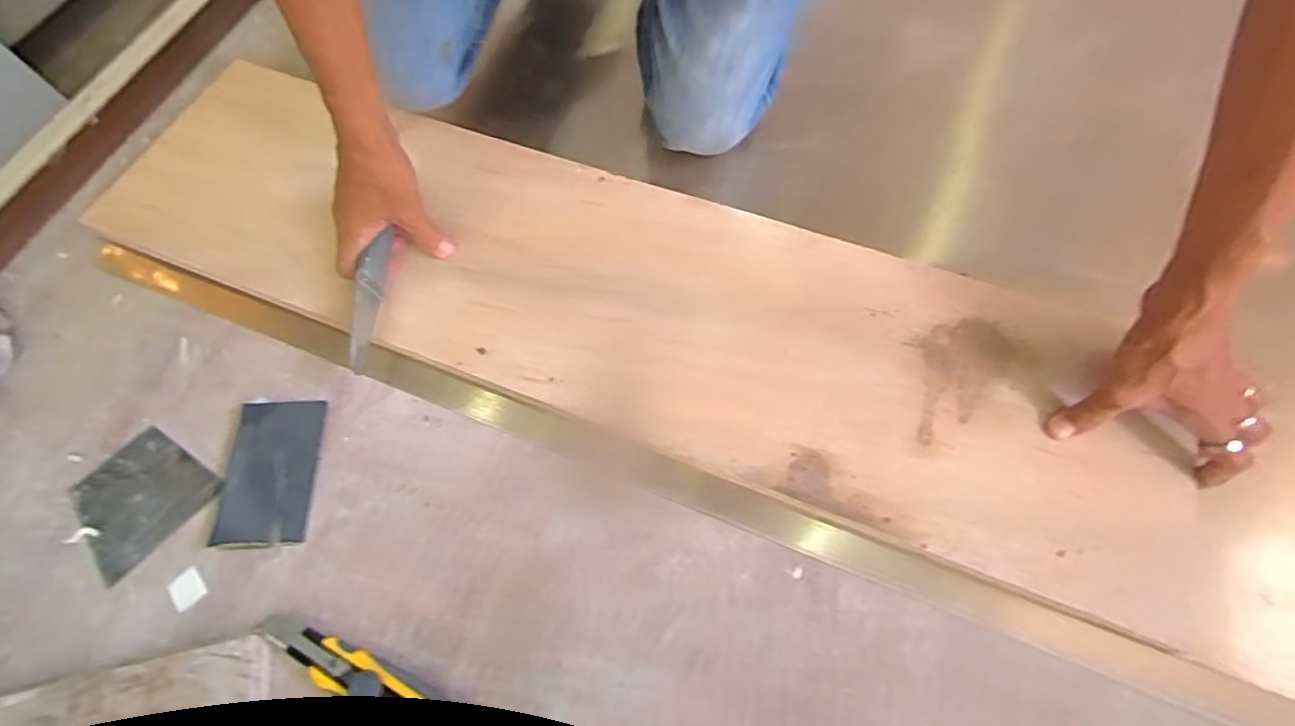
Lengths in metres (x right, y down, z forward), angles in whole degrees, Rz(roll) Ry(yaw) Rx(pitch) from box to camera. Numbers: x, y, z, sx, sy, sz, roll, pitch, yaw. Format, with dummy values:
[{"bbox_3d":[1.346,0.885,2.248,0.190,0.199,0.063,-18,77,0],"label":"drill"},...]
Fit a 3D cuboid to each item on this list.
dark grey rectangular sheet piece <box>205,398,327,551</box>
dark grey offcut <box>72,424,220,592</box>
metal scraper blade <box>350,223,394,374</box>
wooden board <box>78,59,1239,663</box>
[{"bbox_3d":[-0.299,0.086,0.484,0.069,0.012,0.115,-4,64,0],"label":"dark grey rectangular sheet piece"},{"bbox_3d":[-0.405,0.105,0.485,0.095,0.005,0.094,38,71,19],"label":"dark grey offcut"},{"bbox_3d":[-0.232,-0.053,0.509,0.011,0.036,0.123,3,73,4],"label":"metal scraper blade"},{"bbox_3d":[-0.039,-0.074,0.536,0.958,0.029,0.240,21,67,12],"label":"wooden board"}]

